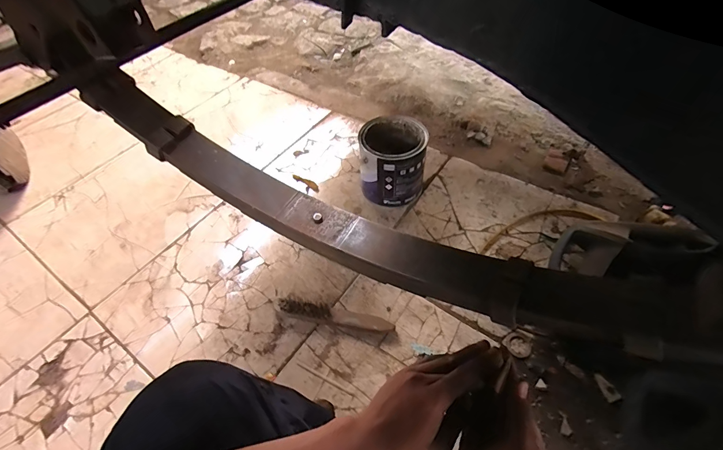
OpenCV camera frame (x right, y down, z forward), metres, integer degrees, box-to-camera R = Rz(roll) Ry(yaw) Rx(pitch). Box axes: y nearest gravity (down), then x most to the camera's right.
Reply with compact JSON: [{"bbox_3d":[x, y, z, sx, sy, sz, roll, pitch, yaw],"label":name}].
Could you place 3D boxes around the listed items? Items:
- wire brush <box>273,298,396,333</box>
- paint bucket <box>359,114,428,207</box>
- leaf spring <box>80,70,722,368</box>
[{"bbox_3d":[-0.057,0.173,0.672,0.236,0.031,0.035,9,55,11],"label":"wire brush"},{"bbox_3d":[0.072,-0.146,0.822,0.140,0.161,0.149,-2,54,3],"label":"paint bucket"},{"bbox_3d":[-0.049,-0.028,0.453,0.763,0.122,0.073,22,56,19],"label":"leaf spring"}]

